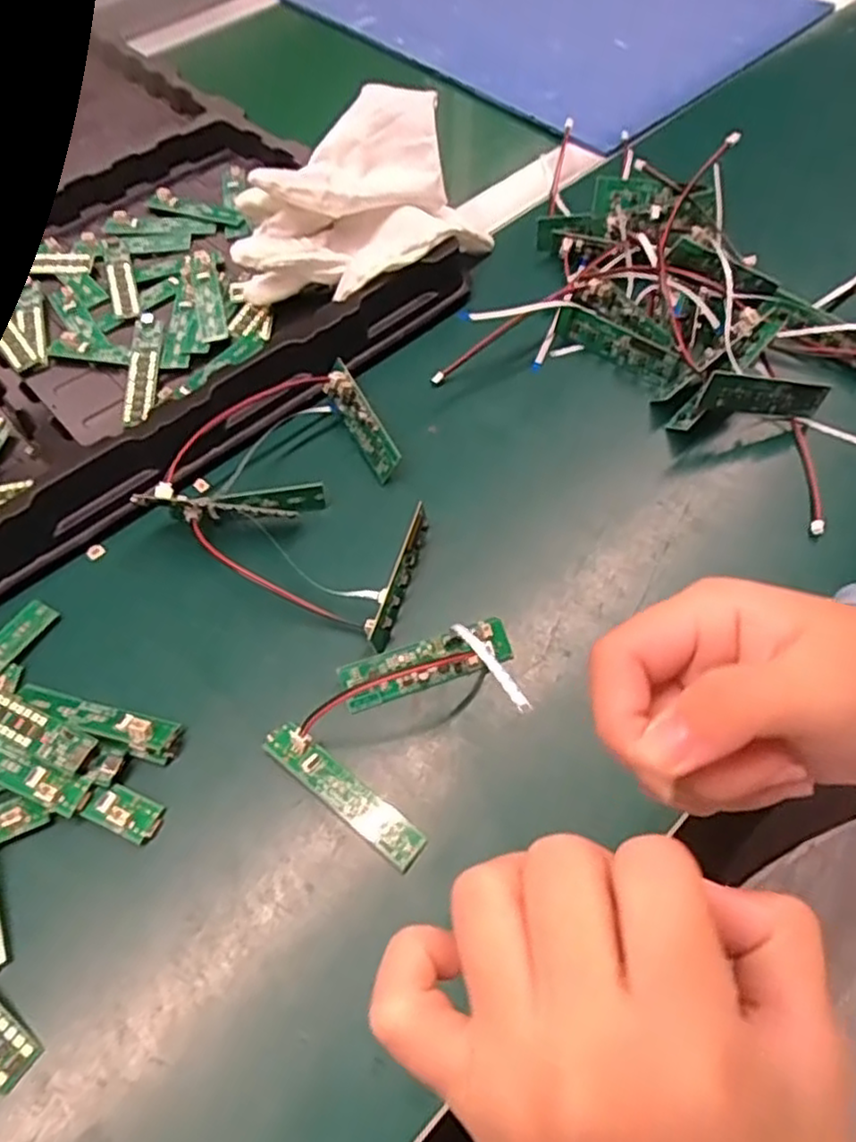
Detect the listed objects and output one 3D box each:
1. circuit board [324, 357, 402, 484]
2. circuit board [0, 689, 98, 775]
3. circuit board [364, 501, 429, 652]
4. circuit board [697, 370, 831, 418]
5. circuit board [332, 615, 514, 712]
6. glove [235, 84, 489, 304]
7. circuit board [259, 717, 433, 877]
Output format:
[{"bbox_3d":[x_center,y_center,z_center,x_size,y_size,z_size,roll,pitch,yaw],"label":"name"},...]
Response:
[{"bbox_3d":[-0.040,-0.087,0.417,0.006,0.021,0.076,-8,59,-45],"label":"circuit board"},{"bbox_3d":[-0.188,0.069,0.326,0.082,0.010,0.018,21,60,15],"label":"circuit board"},{"bbox_3d":[-0.015,0.003,0.364,0.011,0.020,0.079,12,58,10],"label":"circuit board"},{"bbox_3d":[0.190,-0.098,0.401,0.077,0.022,0.006,3,43,-17],"label":"circuit board"},{"bbox_3d":[0.000,0.044,0.345,0.082,0.011,0.022,-16,58,-8],"label":"circuit board"},{"bbox_3d":[-0.046,-0.237,0.471,0.173,0.075,0.118,-25,60,-14],"label":"glove"},{"bbox_3d":[-0.038,0.097,0.315,0.084,0.009,0.018,33,64,21],"label":"circuit board"}]

